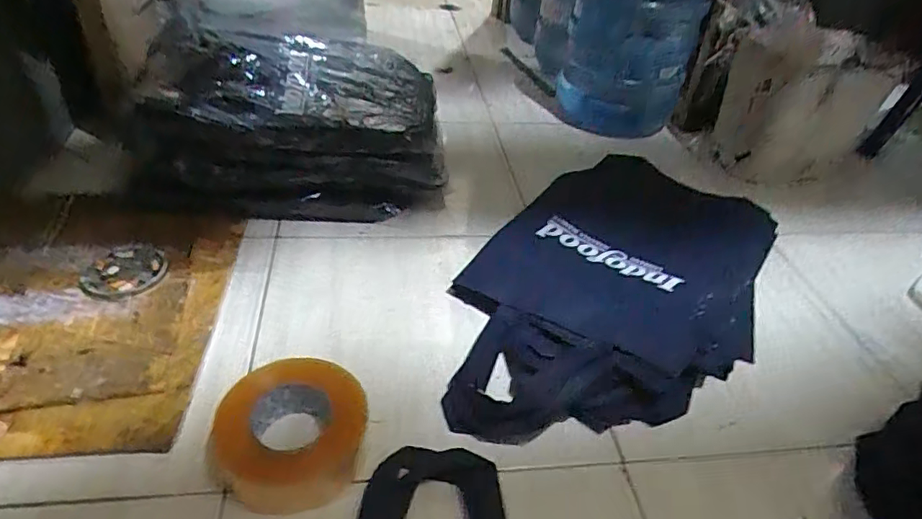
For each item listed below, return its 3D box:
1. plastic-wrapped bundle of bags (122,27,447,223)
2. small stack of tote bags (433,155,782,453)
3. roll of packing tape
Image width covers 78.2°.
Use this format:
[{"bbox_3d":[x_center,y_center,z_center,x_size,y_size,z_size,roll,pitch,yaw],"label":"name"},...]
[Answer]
[{"bbox_3d":[-0.253,-0.222,0.922,0.416,0.215,0.284,-1,39,-9],"label":"plastic-wrapped bundle of bags"},{"bbox_3d":[0.208,0.015,0.805,0.397,0.055,0.643,23,42,20],"label":"small stack of tote bags"},{"bbox_3d":[-0.173,0.170,0.565,0.149,0.059,0.136,4,39,-3],"label":"roll of packing tape"}]

